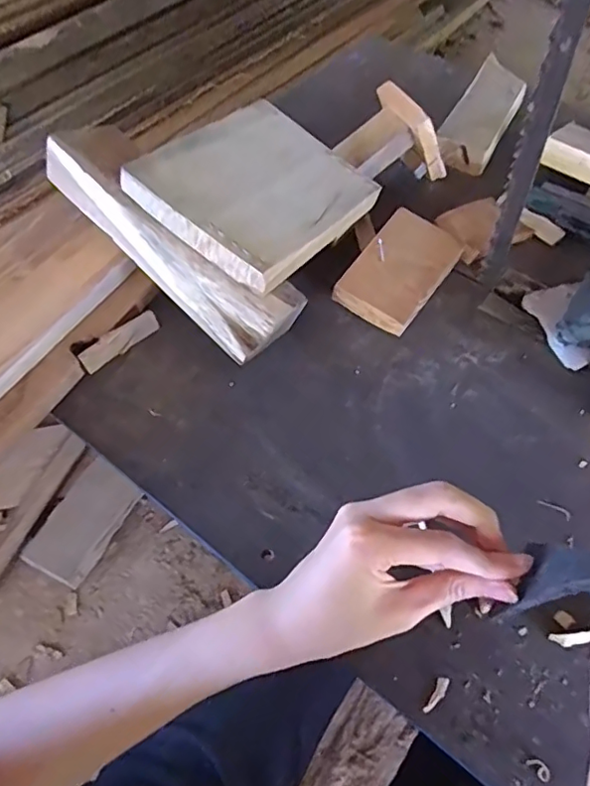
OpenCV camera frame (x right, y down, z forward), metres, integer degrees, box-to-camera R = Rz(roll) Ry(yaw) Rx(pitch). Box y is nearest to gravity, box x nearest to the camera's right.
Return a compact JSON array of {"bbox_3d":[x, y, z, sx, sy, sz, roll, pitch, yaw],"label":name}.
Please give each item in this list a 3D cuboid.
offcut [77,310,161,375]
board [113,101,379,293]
[{"bbox_3d":[-0.140,-0.042,0.451,0.068,0.013,0.016,-38,64,-22],"label":"offcut"},{"bbox_3d":[-0.027,-0.174,0.473,0.145,0.021,0.180,40,57,5],"label":"board"}]

